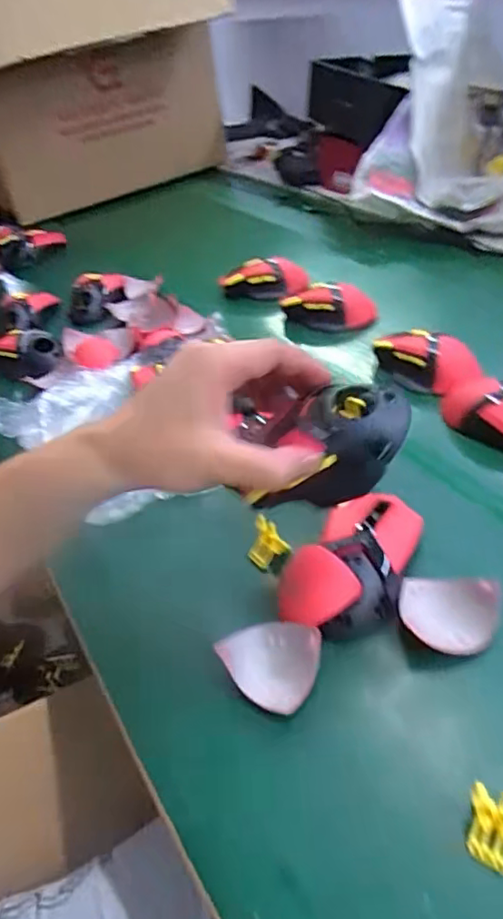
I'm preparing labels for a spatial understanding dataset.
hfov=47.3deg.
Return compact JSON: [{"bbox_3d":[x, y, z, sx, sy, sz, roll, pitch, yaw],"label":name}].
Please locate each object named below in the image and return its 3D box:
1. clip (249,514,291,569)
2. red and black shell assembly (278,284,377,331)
[{"bbox_3d":[0.014,0.064,0.437,0.026,0.036,0.018,27,13,33],"label":"clip"},{"bbox_3d":[0.096,-0.185,0.707,0.126,0.048,0.051,3,43,16],"label":"red and black shell assembly"}]

